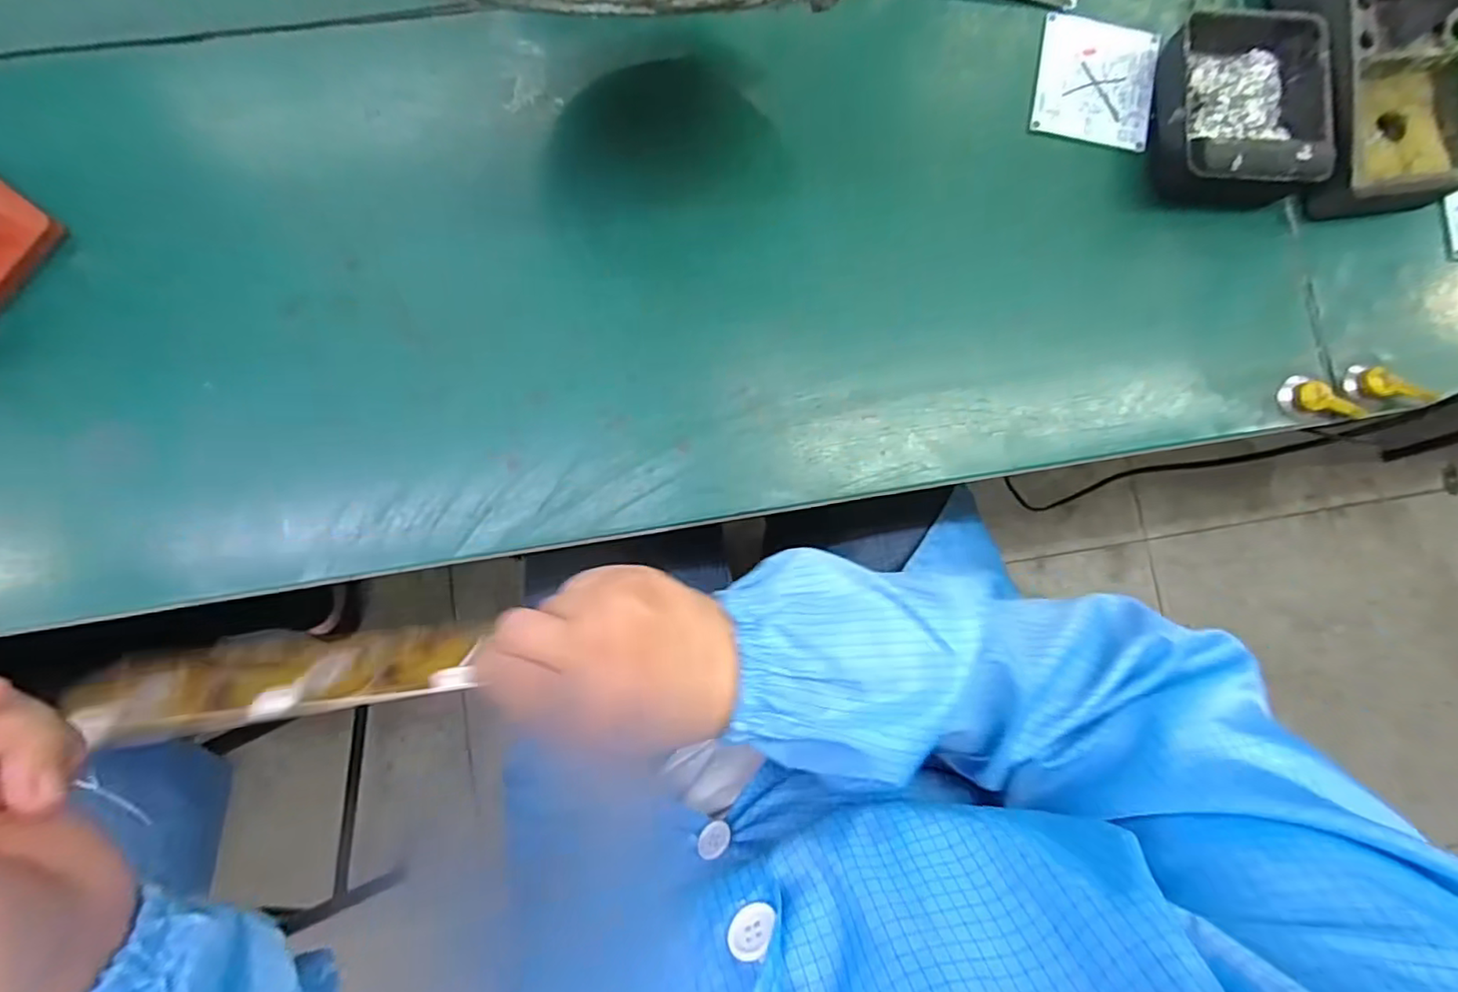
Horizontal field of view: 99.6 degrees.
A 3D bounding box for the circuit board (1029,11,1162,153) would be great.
[{"bbox_3d":[0.211,-0.238,0.354,0.067,0.005,0.072,11,84,-1],"label":"circuit board"}]

